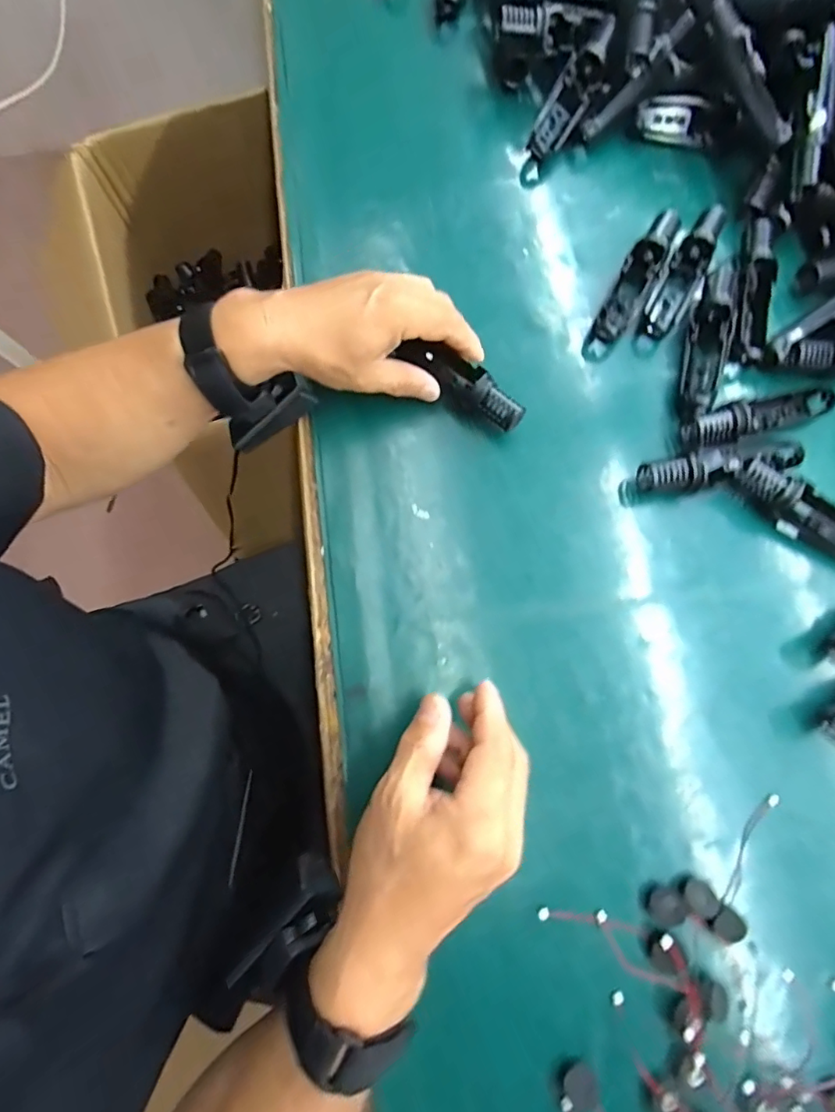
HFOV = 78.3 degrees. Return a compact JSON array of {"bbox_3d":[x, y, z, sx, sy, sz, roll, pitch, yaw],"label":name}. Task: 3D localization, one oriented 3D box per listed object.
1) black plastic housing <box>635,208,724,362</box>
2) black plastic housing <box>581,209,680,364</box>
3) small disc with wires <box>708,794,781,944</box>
[{"bbox_3d":[0.217,-0.226,0.425,0.032,0.025,0.128,29,93,7],"label":"black plastic housing"},{"bbox_3d":[0.177,-0.222,0.422,0.029,0.025,0.129,28,86,15],"label":"black plastic housing"},{"bbox_3d":[0.215,0.199,0.328,0.023,0.009,0.094,34,78,8],"label":"small disc with wires"}]

